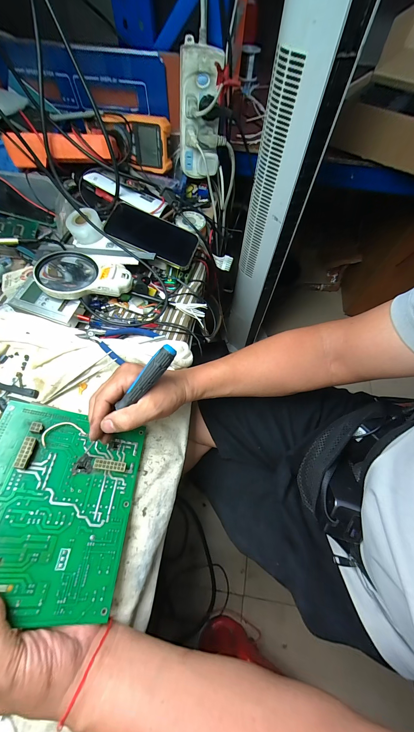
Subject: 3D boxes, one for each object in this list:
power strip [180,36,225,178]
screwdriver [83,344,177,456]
[{"bbox_3d":[-0.017,-0.460,0.474,0.077,0.183,0.049,19,63,8],"label":"power strip"},{"bbox_3d":[-0.091,0.040,0.282,0.017,0.019,0.160,42,94,18],"label":"screwdriver"}]

